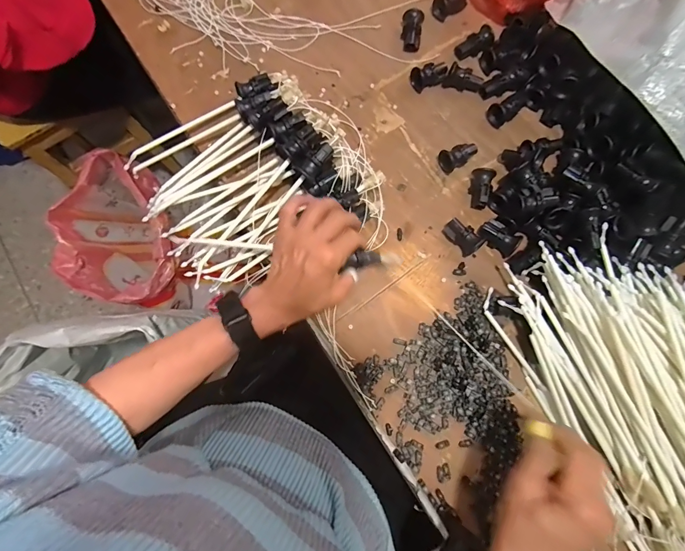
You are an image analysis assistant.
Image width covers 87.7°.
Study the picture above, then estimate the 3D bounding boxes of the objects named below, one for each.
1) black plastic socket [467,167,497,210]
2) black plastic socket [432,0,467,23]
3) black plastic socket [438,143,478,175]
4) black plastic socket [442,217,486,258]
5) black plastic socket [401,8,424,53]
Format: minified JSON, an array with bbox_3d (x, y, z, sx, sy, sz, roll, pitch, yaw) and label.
[{"bbox_3d":[0.174,-0.111,0.452,0.027,0.025,0.049,16,79,4],"label":"black plastic socket"},{"bbox_3d":[0.153,-0.387,0.507,0.047,0.026,0.024,-30,80,-5],"label":"black plastic socket"},{"bbox_3d":[0.150,-0.156,0.463,0.048,0.025,0.027,-31,80,-6],"label":"black plastic socket"},{"bbox_3d":[0.147,-0.048,0.437,0.025,0.027,0.048,-44,81,-8],"label":"black plastic socket"},{"bbox_3d":[0.097,-0.342,0.498,0.027,0.025,0.049,6,78,2],"label":"black plastic socket"}]

